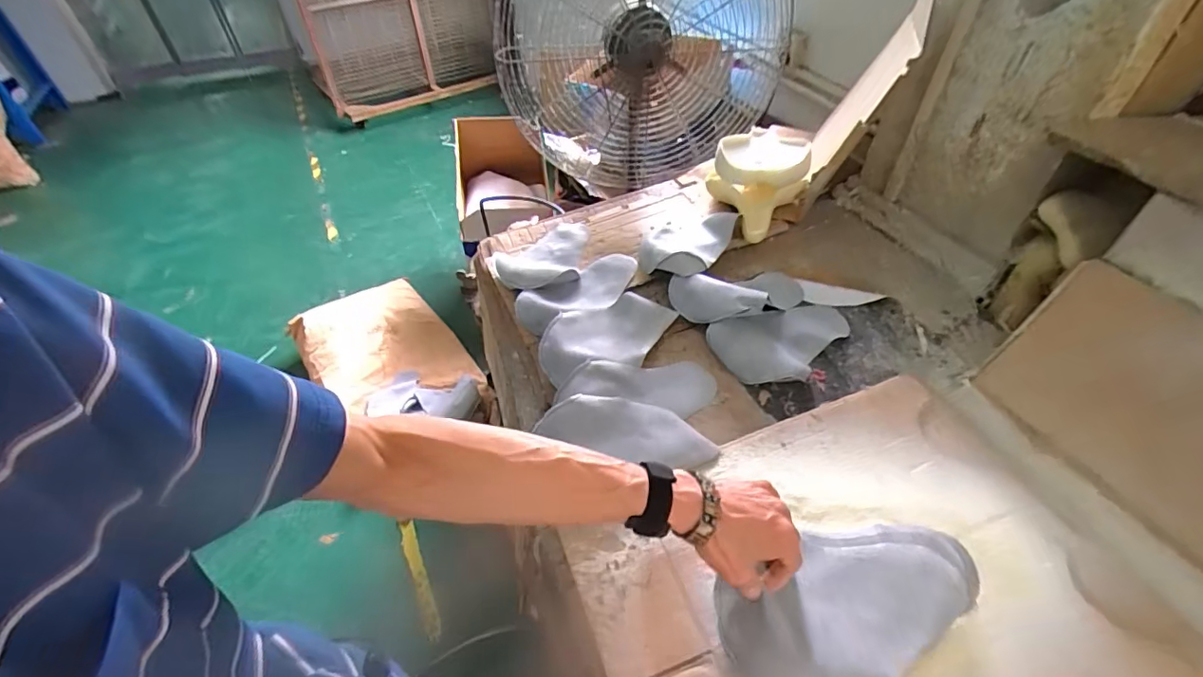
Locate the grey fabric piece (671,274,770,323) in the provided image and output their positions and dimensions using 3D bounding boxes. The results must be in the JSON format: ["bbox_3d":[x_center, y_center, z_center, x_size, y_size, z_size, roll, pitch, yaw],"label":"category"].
[{"bbox_3d":[0.195,-0.069,0.947,0.171,0.052,0.076,11,45,33],"label":"grey fabric piece"}]

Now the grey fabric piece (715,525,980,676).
[{"bbox_3d":[0.259,0.264,0.536,0.295,0.045,0.141,-11,44,-27],"label":"grey fabric piece"}]

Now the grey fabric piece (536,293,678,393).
[{"bbox_3d":[0.011,-0.011,0.928,0.252,0.038,0.150,-24,49,-20],"label":"grey fabric piece"}]

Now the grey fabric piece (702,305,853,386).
[{"bbox_3d":[0.318,-0.002,0.909,0.247,0.032,0.129,-16,47,-13],"label":"grey fabric piece"}]

